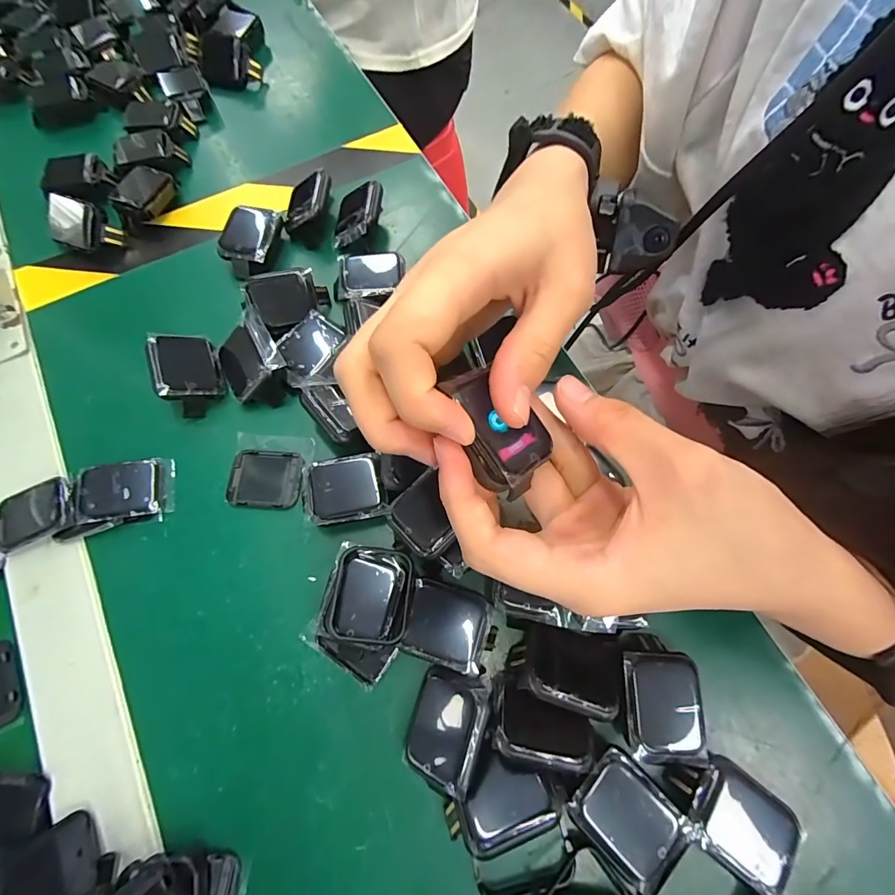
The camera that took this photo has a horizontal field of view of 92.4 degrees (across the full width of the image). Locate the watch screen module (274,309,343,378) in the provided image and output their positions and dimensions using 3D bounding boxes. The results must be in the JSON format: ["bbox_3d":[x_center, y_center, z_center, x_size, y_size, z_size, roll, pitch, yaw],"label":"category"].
[{"bbox_3d":[-0.083,-0.062,0.258,0.032,0.006,0.038,37,72,12],"label":"watch screen module"}]

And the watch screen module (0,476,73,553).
[{"bbox_3d":[-0.225,0.036,0.233,0.043,0.005,0.032,-25,72,-9],"label":"watch screen module"}]

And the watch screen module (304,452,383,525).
[{"bbox_3d":[-0.055,0.022,0.230,0.038,0.004,0.035,-9,68,-7],"label":"watch screen module"}]

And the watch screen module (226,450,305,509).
[{"bbox_3d":[-0.104,0.018,0.246,0.042,0.004,0.033,2,70,0],"label":"watch screen module"}]

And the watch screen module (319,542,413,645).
[{"bbox_3d":[-0.039,0.069,0.207,0.040,0.010,0.045,7,58,0],"label":"watch screen module"}]

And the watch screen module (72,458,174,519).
[{"bbox_3d":[-0.177,0.023,0.237,0.046,0.004,0.033,-8,65,-23],"label":"watch screen module"}]

